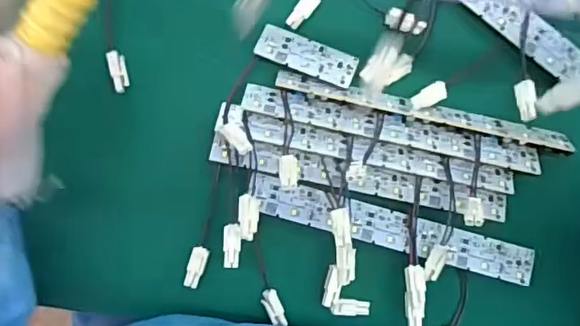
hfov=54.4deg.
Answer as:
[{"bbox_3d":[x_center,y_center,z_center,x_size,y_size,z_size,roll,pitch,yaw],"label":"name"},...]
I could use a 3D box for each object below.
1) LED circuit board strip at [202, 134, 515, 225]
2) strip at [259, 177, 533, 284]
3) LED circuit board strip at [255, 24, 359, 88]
[{"bbox_3d":[0.045,0.010,0.361,0.191,0.010,0.018,12,90,-2],"label":"LED circuit board strip"},{"bbox_3d":[0.068,0.044,0.367,0.186,0.004,0.025,16,79,-2],"label":"strip"},{"bbox_3d":[0.010,-0.069,0.362,0.063,0.005,0.024,20,67,3],"label":"LED circuit board strip"}]

